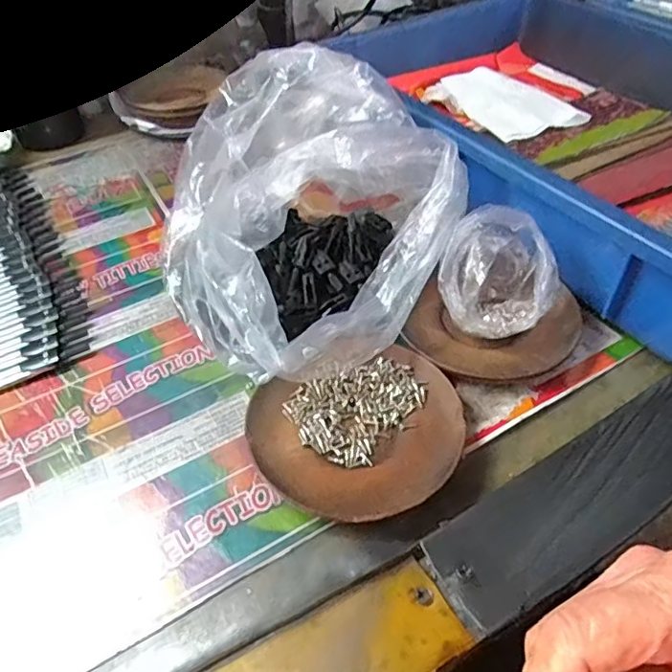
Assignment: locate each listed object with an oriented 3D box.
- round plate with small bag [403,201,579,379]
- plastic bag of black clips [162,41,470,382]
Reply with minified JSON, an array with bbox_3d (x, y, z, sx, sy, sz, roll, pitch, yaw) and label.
[{"bbox_3d":[0.101,-0.028,0.337,0.099,0.066,0.096,-2,48,2],"label":"round plate with small bag"},{"bbox_3d":[-0.030,-0.098,0.374,0.195,0.113,0.245,-31,54,-23],"label":"plastic bag of black clips"}]

